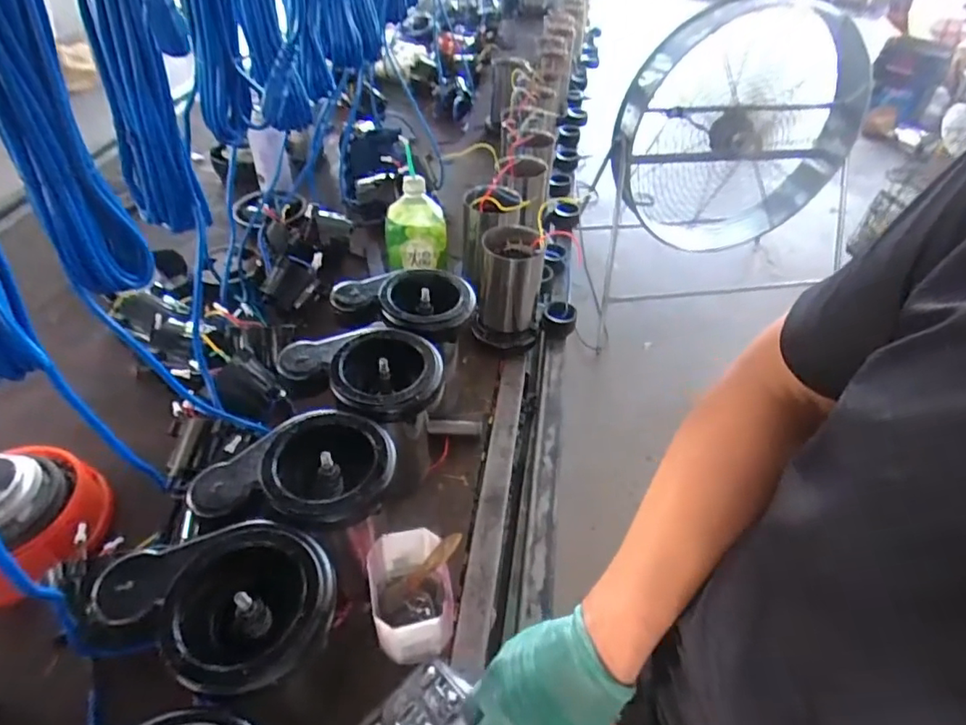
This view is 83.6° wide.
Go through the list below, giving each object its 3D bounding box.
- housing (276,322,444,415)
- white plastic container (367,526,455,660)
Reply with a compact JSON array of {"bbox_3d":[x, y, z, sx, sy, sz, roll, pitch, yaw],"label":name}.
[{"bbox_3d":[-0.127,0.014,0.576,0.167,0.053,0.118,-9,47,-13],"label":"housing"},{"bbox_3d":[-0.071,0.231,0.525,0.073,0.100,0.099,-6,47,-10],"label":"white plastic container"}]

